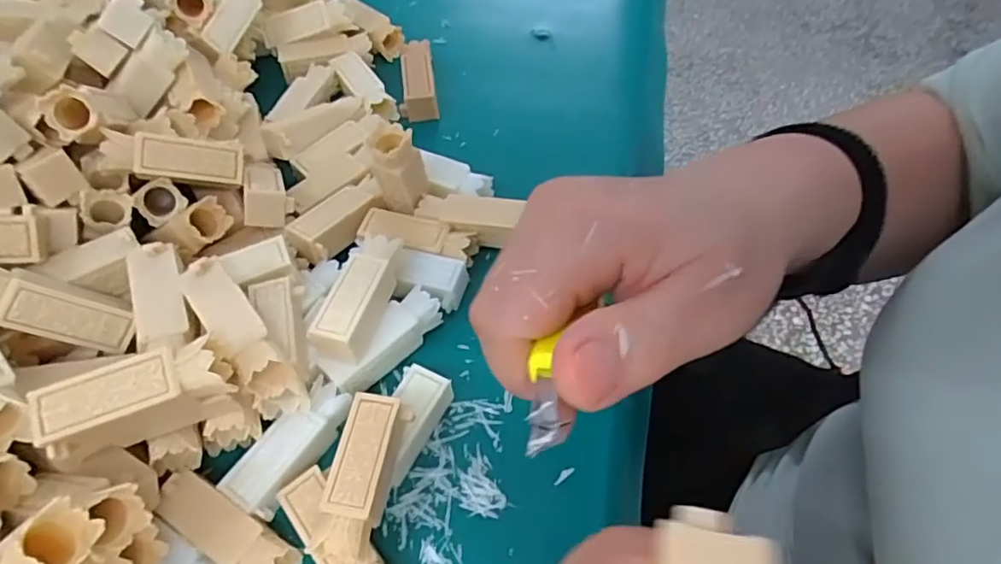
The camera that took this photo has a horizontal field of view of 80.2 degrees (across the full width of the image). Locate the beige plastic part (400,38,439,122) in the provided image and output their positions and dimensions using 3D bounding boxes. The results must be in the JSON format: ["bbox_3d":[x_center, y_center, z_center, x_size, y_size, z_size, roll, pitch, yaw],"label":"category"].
[{"bbox_3d":[-0.056,-0.136,0.398,0.023,0.021,0.060,-7,57,-3],"label":"beige plastic part"}]

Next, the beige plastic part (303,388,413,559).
[{"bbox_3d":[-0.054,0.077,0.235,0.023,0.021,0.059,9,57,8],"label":"beige plastic part"}]

